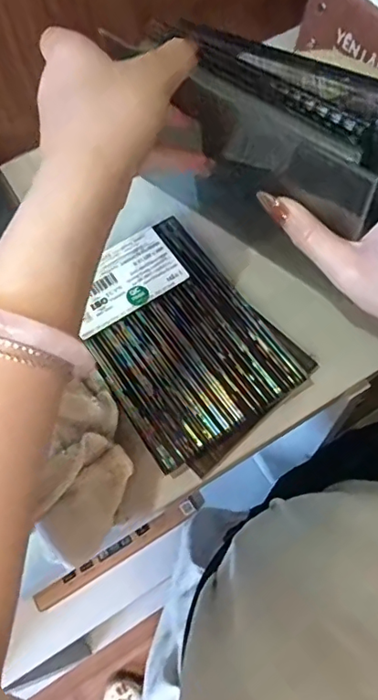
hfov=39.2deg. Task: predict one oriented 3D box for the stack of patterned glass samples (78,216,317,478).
[{"bbox_3d":[-0.008,-0.008,0.330,0.107,0.011,0.146,-37,68,-13],"label":"stack of patterned glass samples"}]

